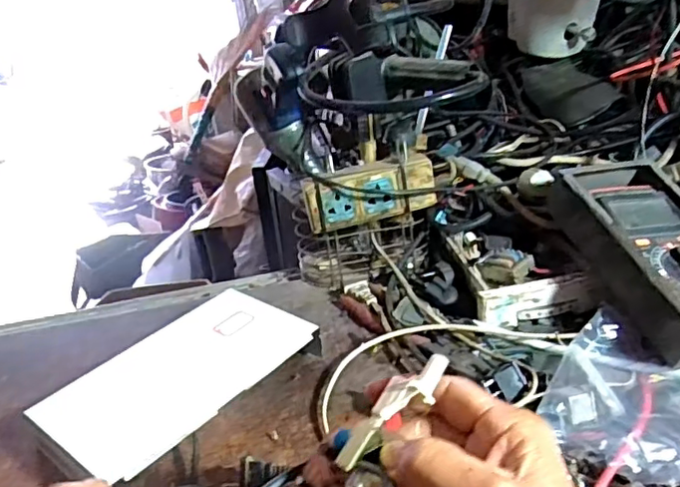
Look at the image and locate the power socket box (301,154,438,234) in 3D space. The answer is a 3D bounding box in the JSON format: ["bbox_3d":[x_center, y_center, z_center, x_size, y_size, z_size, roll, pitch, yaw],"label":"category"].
[{"bbox_3d":[0.030,-0.056,0.618,0.133,0.056,0.036,-10,28,-6],"label":"power socket box"}]

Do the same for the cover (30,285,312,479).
[{"bbox_3d":[-0.138,0.119,0.521,0.130,0.039,0.215,17,36,37],"label":"cover"}]

